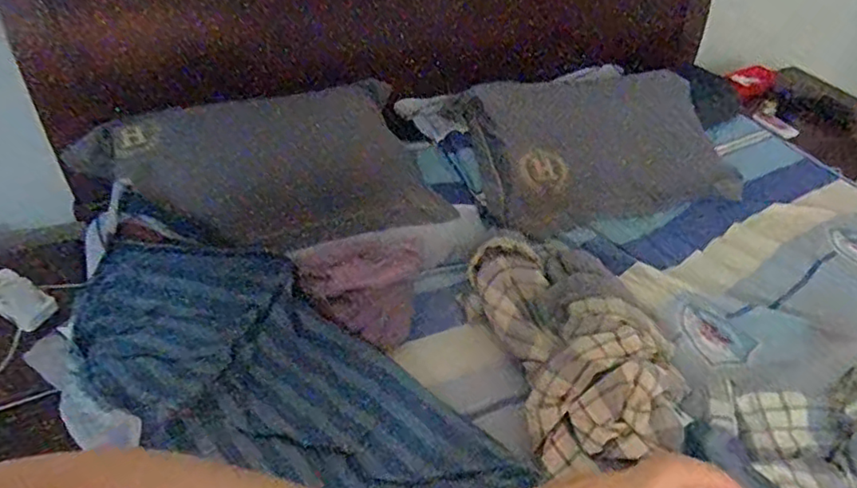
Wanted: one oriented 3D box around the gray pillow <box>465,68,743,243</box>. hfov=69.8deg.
[{"bbox_3d":[0.436,-0.250,1.544,0.667,0.136,0.428,-11,76,-12],"label":"gray pillow"}]

